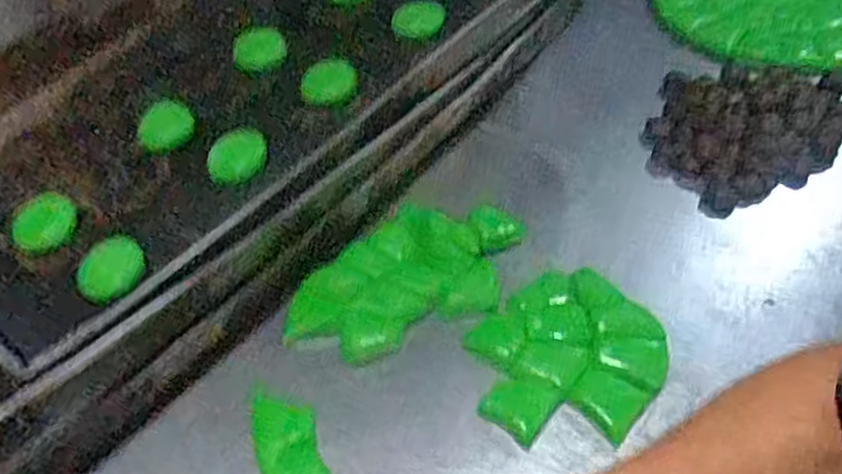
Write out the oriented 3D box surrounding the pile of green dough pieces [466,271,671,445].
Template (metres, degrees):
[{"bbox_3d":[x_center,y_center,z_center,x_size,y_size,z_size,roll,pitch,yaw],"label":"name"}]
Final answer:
[{"bbox_3d":[0.116,0.097,0.589,0.138,0.032,0.145,-3,50,4],"label":"pile of green dough pieces"}]

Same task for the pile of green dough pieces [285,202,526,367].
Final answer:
[{"bbox_3d":[-0.013,0.035,0.643,0.215,0.034,0.110,-20,51,-10],"label":"pile of green dough pieces"}]

